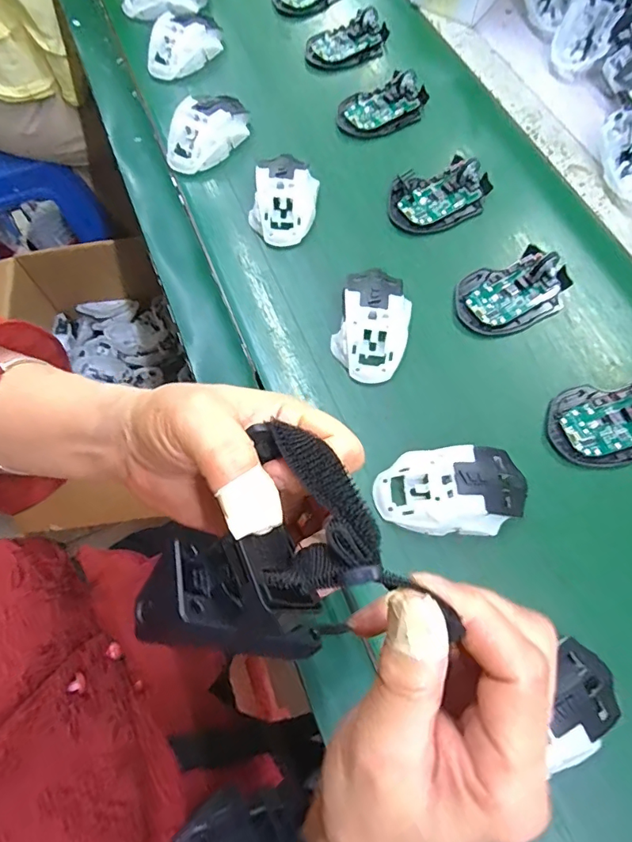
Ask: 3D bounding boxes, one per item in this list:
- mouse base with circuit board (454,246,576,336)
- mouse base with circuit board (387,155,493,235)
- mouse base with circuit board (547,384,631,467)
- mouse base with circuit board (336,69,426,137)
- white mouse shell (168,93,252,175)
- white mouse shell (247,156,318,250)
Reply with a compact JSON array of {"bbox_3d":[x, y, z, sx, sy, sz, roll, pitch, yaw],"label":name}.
[{"bbox_3d":[0.189,-0.125,0.451,0.110,0.024,0.071,-20,69,-8],"label":"mouse base with circuit board"},{"bbox_3d":[0.130,-0.241,0.499,0.112,0.022,0.075,-20,69,-8],"label":"mouse base with circuit board"},{"bbox_3d":[0.256,-0.003,0.399,0.113,0.026,0.071,-8,68,-4],"label":"mouse base with circuit board"},{"bbox_3d":[0.078,-0.371,0.554,0.108,0.024,0.070,-22,70,-9],"label":"mouse base with circuit board"},{"bbox_3d":[-0.119,-0.323,0.523,0.062,0.039,0.110,36,71,14],"label":"white mouse shell"},{"bbox_3d":[-0.033,-0.225,0.482,0.064,0.034,0.092,8,68,3],"label":"white mouse shell"}]

